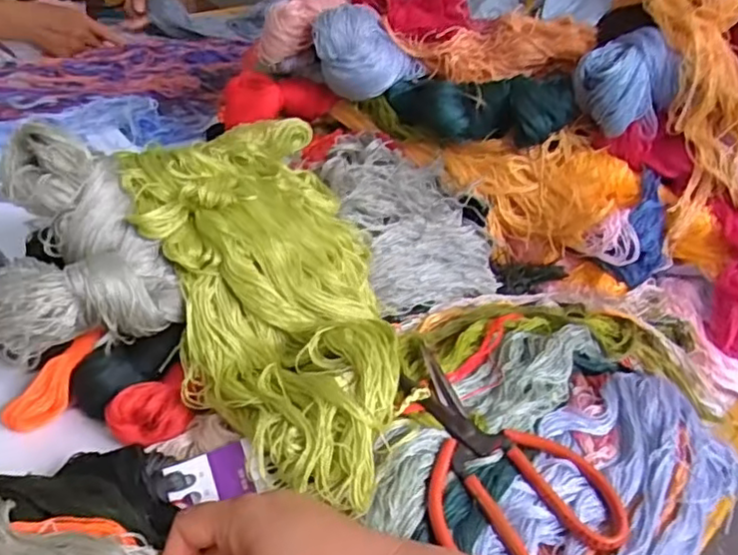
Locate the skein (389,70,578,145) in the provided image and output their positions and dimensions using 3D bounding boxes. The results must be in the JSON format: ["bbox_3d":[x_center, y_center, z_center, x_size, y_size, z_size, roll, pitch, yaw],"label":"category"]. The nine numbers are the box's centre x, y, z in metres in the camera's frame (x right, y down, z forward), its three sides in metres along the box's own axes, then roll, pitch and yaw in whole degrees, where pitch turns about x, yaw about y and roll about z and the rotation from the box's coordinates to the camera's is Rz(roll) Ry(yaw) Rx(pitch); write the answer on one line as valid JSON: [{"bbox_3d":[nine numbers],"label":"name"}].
[{"bbox_3d":[0.116,-0.184,0.705,0.201,0.066,0.074,15,38,11],"label":"skein"}]

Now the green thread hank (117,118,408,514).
[{"bbox_3d":[-0.076,0.008,0.523,0.186,0.081,0.368,-10,53,-21],"label":"green thread hank"}]

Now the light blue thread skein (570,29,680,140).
[{"bbox_3d":[0.258,-0.199,0.667,0.061,0.086,0.083,-18,44,-29],"label":"light blue thread skein"}]

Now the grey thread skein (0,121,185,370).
[{"bbox_3d":[-0.235,-0.031,0.508,0.134,0.109,0.156,-15,42,-26],"label":"grey thread skein"}]

